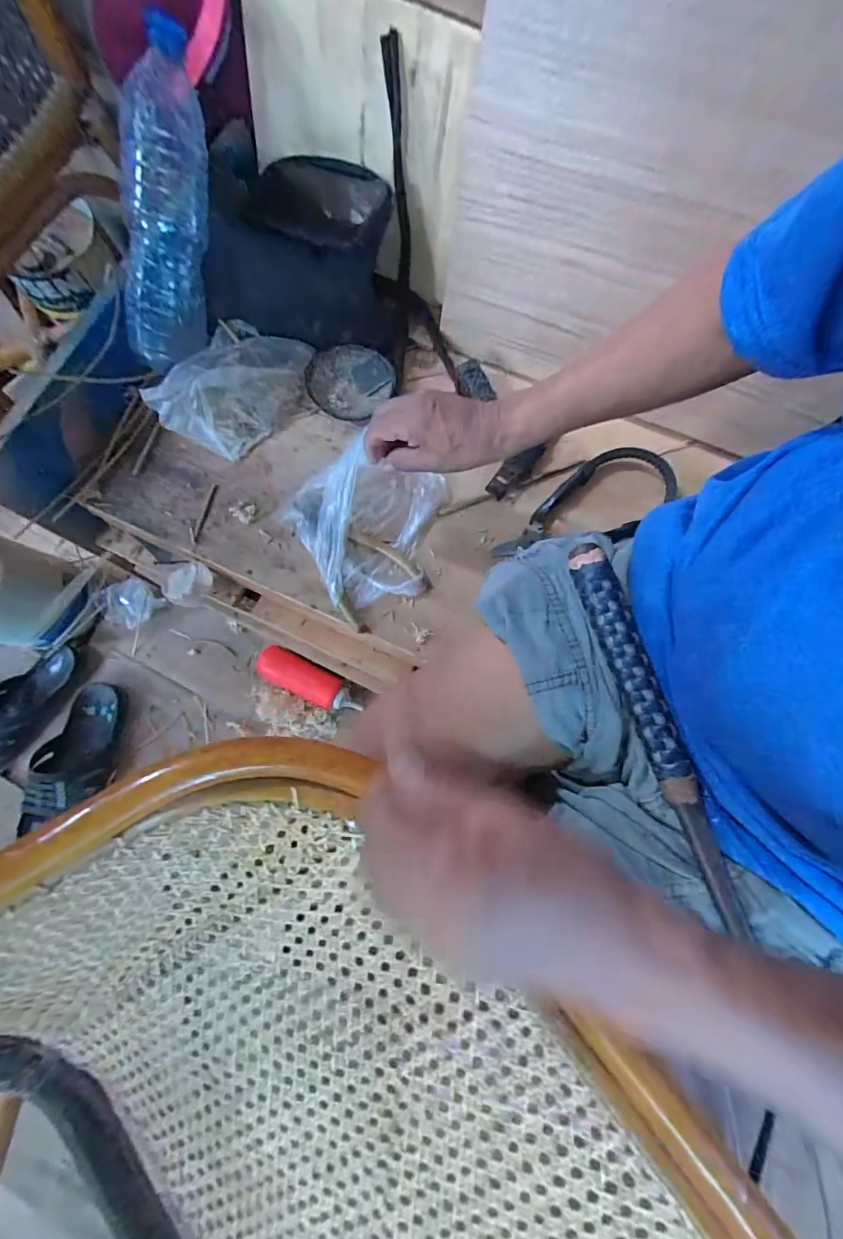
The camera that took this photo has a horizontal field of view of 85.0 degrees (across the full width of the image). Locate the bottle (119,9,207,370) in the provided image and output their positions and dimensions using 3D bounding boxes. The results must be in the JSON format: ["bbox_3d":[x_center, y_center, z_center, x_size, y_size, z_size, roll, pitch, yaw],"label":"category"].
[{"bbox_3d":[-0.249,-0.399,0.454,0.061,0.089,0.268,21,120,5],"label":"bottle"}]

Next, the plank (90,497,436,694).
[{"bbox_3d":[-0.219,-0.024,0.567,0.454,0.030,0.050,25,79,6],"label":"plank"}]

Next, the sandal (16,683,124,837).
[{"bbox_3d":[-0.541,0.220,0.722,0.105,0.059,0.237,12,66,3],"label":"sandal"}]

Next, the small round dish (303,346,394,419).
[{"bbox_3d":[-0.083,-0.280,0.543,0.100,0.019,0.090,-3,78,0],"label":"small round dish"}]

